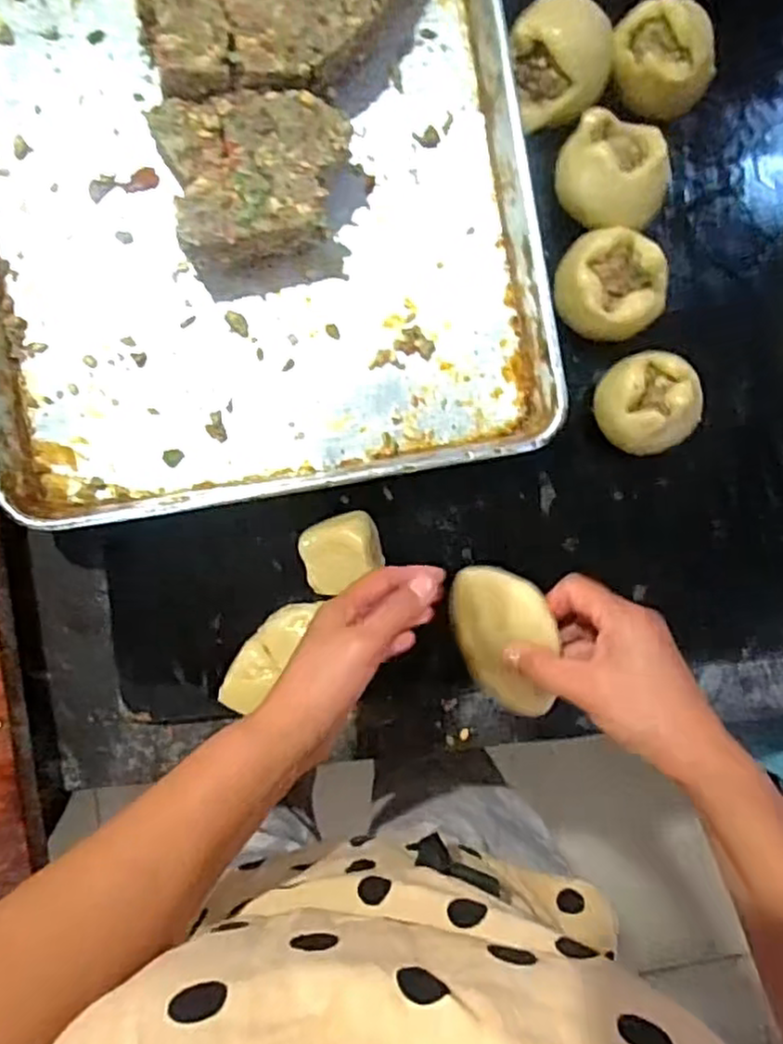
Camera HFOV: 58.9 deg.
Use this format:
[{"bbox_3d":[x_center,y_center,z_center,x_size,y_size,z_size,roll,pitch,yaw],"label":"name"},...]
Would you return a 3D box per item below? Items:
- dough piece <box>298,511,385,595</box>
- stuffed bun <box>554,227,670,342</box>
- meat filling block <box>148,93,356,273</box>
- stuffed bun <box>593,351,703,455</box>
[{"bbox_3d":[-0.038,0.021,0.519,0.059,0.049,0.048,-28,96,-2],"label":"dough piece"},{"bbox_3d":[0.161,-0.176,0.525,0.072,0.057,0.078,0,94,-5],"label":"stuffed bun"},{"bbox_3d":[-0.093,-0.248,0.497,0.126,0.055,0.101,-14,95,-4],"label":"meat filling block"},{"bbox_3d":[0.193,-0.090,0.528,0.068,0.057,0.073,0,94,-5],"label":"stuffed bun"}]

